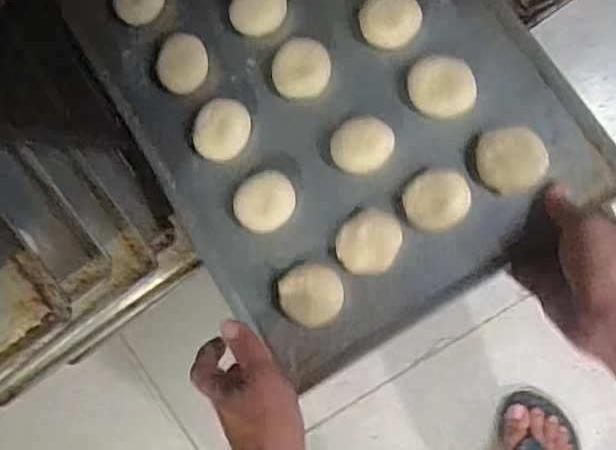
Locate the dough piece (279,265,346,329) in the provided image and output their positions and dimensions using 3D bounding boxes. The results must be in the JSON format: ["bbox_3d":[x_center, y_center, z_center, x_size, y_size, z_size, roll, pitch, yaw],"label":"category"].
[{"bbox_3d":[0.003,0.058,0.529,0.050,0.019,0.048,1,95,8],"label":"dough piece"}]

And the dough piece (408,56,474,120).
[{"bbox_3d":[0.108,-0.112,0.520,0.051,0.012,0.051,-1,95,8],"label":"dough piece"}]

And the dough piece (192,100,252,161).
[{"bbox_3d":[-0.076,-0.083,0.559,0.046,0.023,0.053,14,95,8],"label":"dough piece"}]

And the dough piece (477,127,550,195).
[{"bbox_3d":[0.157,-0.049,0.494,0.050,0.019,0.050,1,95,8],"label":"dough piece"}]

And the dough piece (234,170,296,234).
[{"bbox_3d":[-0.037,-0.020,0.549,0.048,0.012,0.052,1,95,8],"label":"dough piece"}]

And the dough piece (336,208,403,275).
[{"bbox_3d":[0.049,0.014,0.519,0.047,0.018,0.052,27,98,5],"label":"dough piece"}]

